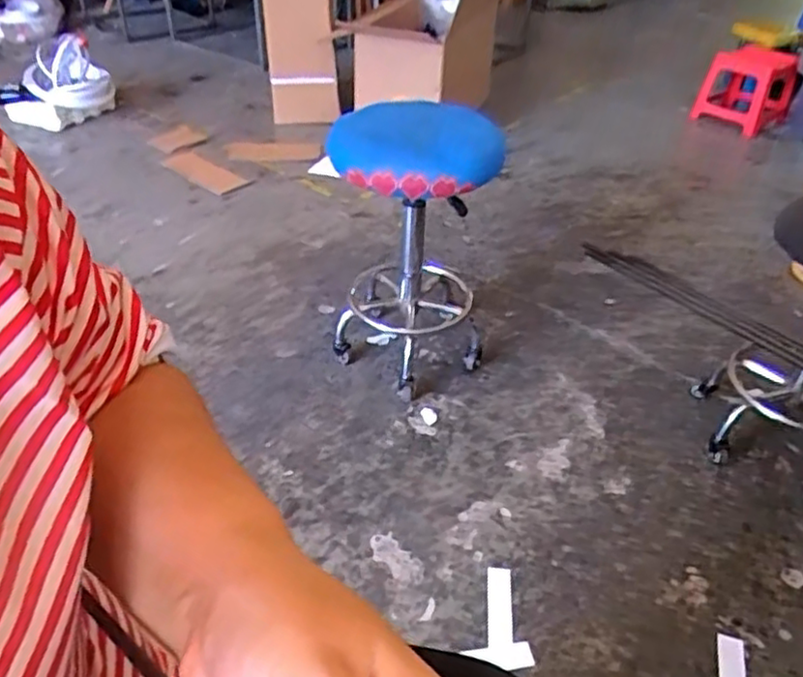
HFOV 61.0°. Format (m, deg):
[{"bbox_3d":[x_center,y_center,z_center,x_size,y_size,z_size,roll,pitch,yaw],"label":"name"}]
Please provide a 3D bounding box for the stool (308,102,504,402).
[{"bbox_3d":[0.019,-0.202,1.421,0.326,0.574,0.343,8,38,8],"label":"stool"}]

